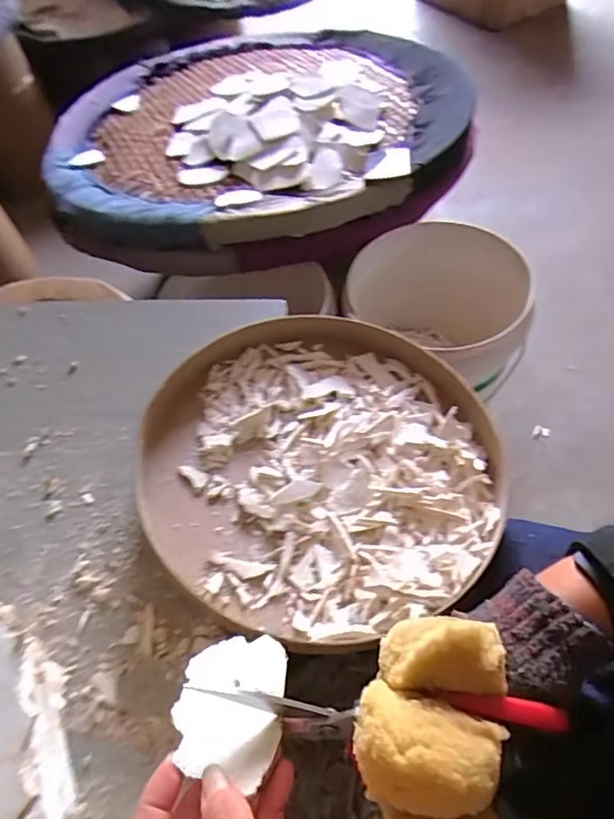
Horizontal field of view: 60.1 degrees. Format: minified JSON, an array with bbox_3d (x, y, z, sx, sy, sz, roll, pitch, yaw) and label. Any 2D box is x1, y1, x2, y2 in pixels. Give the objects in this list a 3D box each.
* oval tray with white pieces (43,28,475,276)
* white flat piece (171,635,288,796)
[{"bbox_3d":[-0.094,-0.575,1.070,0.820,0.125,0.816,5,58,11],"label":"oval tray with white pieces"},{"bbox_3d":[-0.040,0.155,0.283,0.054,0.013,0.067,3,55,7],"label":"white flat piece"}]

